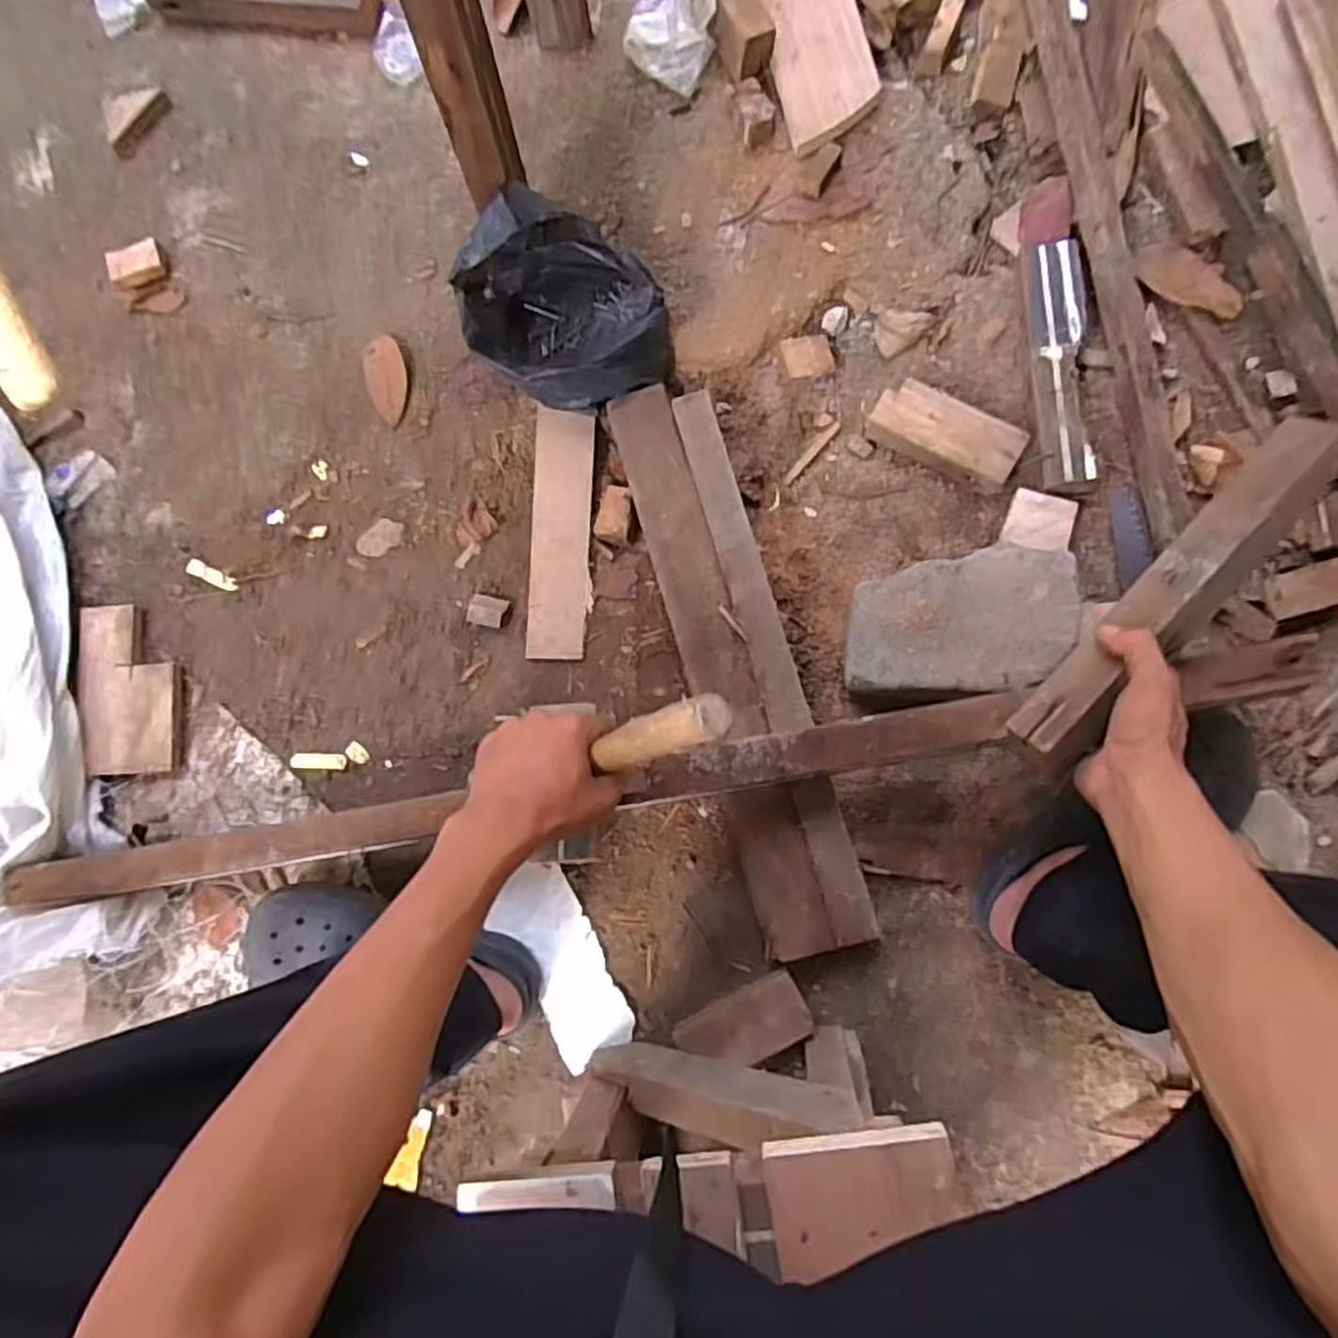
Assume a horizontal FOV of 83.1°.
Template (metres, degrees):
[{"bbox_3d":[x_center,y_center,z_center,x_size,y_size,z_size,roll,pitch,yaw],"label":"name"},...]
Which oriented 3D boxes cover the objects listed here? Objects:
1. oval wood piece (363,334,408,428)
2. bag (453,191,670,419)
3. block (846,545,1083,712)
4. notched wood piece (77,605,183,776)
[{"bbox_3d":[-0.303,-0.310,0.810,0.044,0.004,0.102,-16,82,2],"label":"oval wood piece"},{"bbox_3d":[-0.106,-0.351,0.744,0.169,0.120,0.192,-44,82,-2],"label":"bag"},{"bbox_3d":[0.261,-0.036,0.695,0.205,0.086,0.129,-11,83,3],"label":"block"},{"bbox_3d":[-0.555,0.021,0.778,0.098,0.024,0.172,-5,82,3],"label":"notched wood piece"}]

